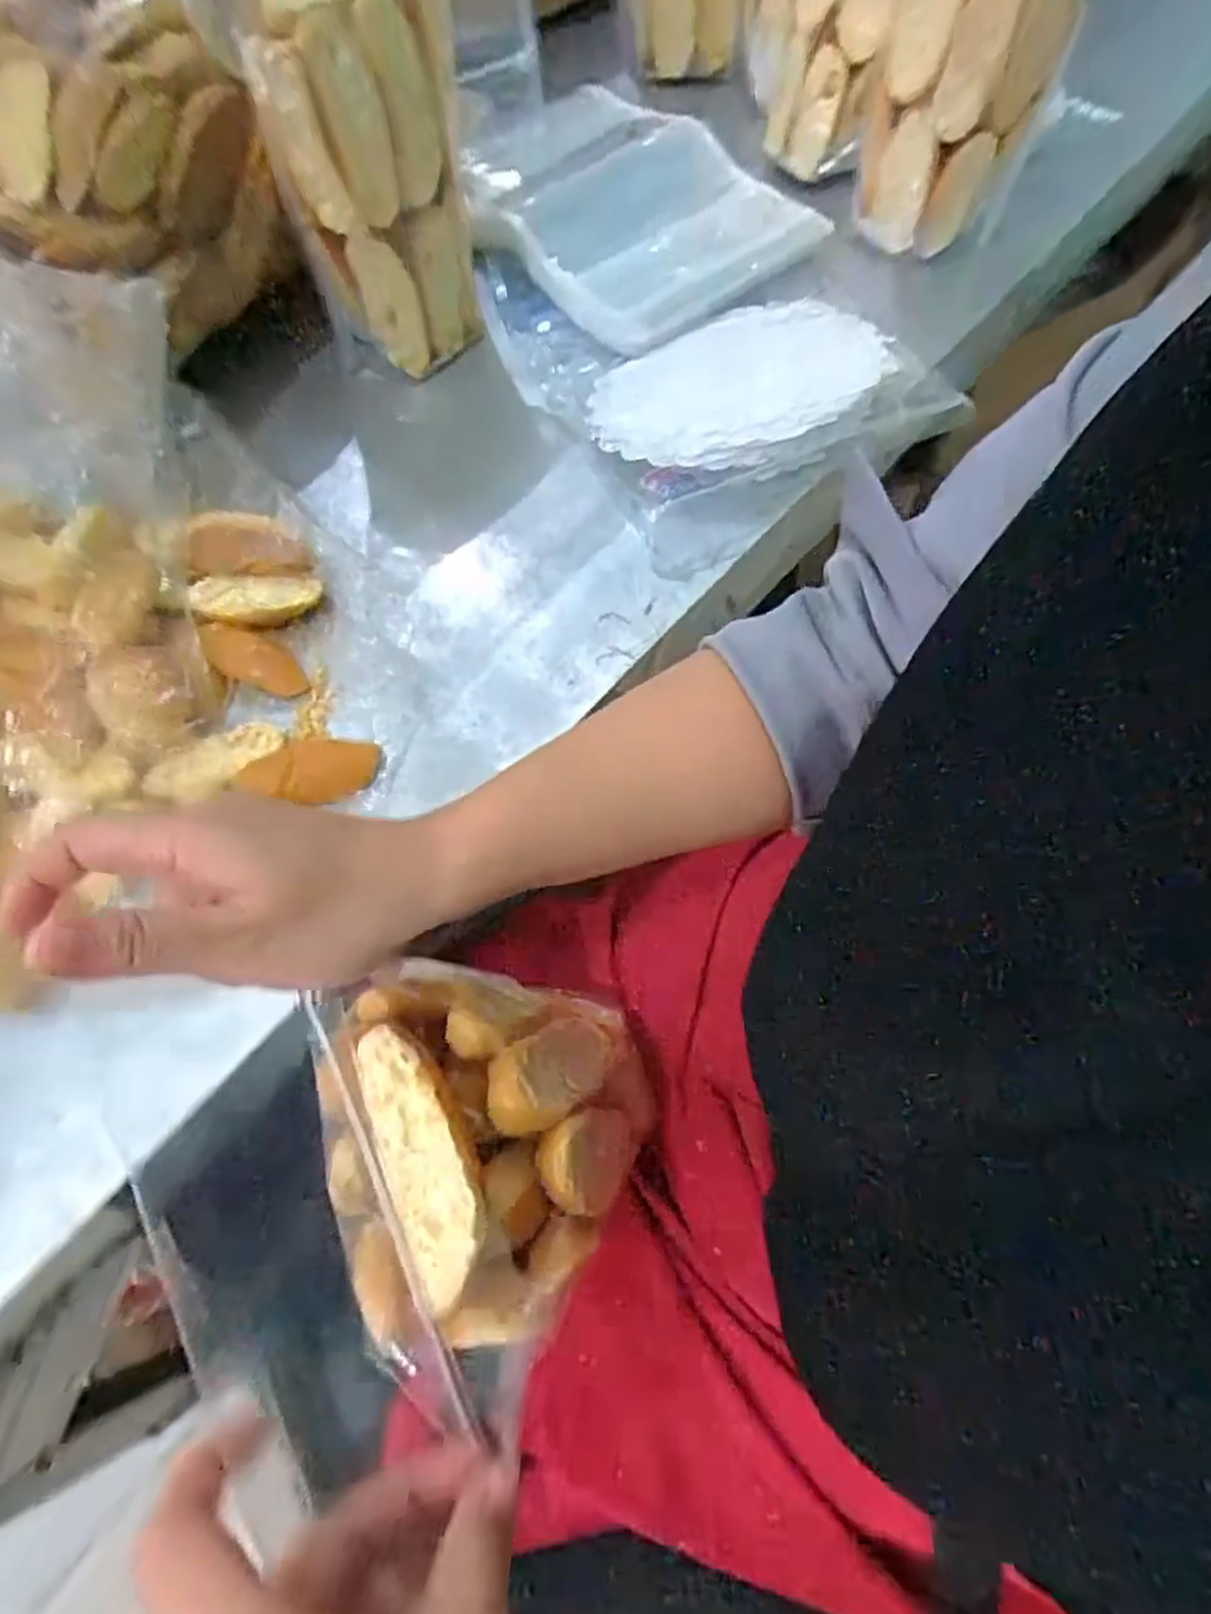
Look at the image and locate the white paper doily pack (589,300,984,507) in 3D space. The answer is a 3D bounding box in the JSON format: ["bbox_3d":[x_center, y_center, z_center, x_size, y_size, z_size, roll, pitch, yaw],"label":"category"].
[{"bbox_3d":[0.110,-0.289,0.528,0.232,0.027,0.166,-24,67,-9],"label":"white paper doily pack"}]

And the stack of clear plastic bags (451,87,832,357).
[{"bbox_3d":[0.022,-0.491,0.626,0.208,0.035,0.283,-32,69,-12],"label":"stack of clear plastic bags"}]

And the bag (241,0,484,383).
[{"bbox_3d":[-0.148,-0.403,0.495,0.101,0.204,0.112,-12,66,-4],"label":"bag"}]

